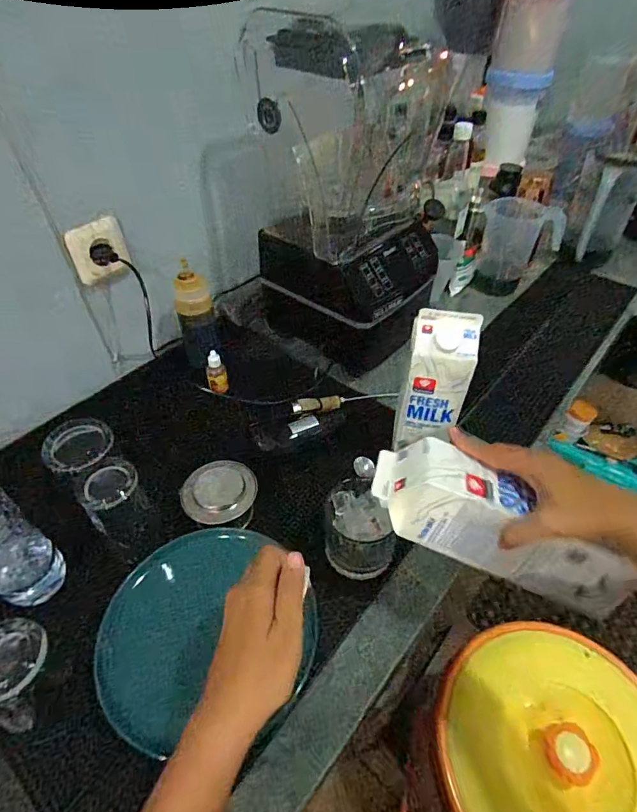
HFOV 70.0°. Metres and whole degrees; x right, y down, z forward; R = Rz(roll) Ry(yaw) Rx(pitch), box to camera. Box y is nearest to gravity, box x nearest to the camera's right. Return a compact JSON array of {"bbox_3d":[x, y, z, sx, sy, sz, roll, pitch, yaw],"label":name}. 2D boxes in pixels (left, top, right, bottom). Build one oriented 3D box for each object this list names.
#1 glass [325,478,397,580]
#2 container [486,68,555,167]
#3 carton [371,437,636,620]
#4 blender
[{"bbox_3d":[0.050,0.143,0.524,0.078,0.089,0.074,6,46,7],"label":"glass"},{"bbox_3d":[0.426,-0.639,1.008,0.127,0.164,0.106,13,47,13],"label":"container"},{"bbox_3d":[0.161,0.106,0.406,0.226,0.062,0.078,30,52,6],"label":"carton"},{"bbox_3d":[0.046,-0.301,0.701,0.247,0.424,0.222,25,51,23],"label":"blender"}]

